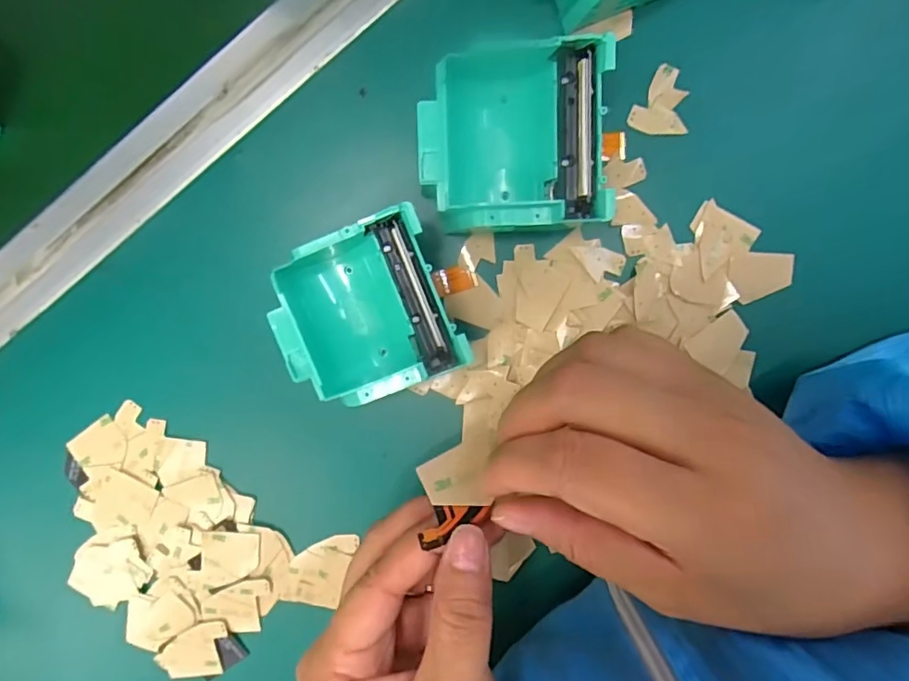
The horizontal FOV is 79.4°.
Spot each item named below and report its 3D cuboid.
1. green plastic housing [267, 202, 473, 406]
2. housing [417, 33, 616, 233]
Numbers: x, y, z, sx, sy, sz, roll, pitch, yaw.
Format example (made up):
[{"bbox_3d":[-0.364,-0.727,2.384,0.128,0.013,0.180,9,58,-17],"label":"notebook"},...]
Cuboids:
[{"bbox_3d":[-0.041,-0.011,0.249,0.077,0.038,0.072,-22,92,5],"label":"green plastic housing"},{"bbox_3d":[0.025,-0.089,0.240,0.079,0.036,0.081,-2,94,4],"label":"housing"}]

